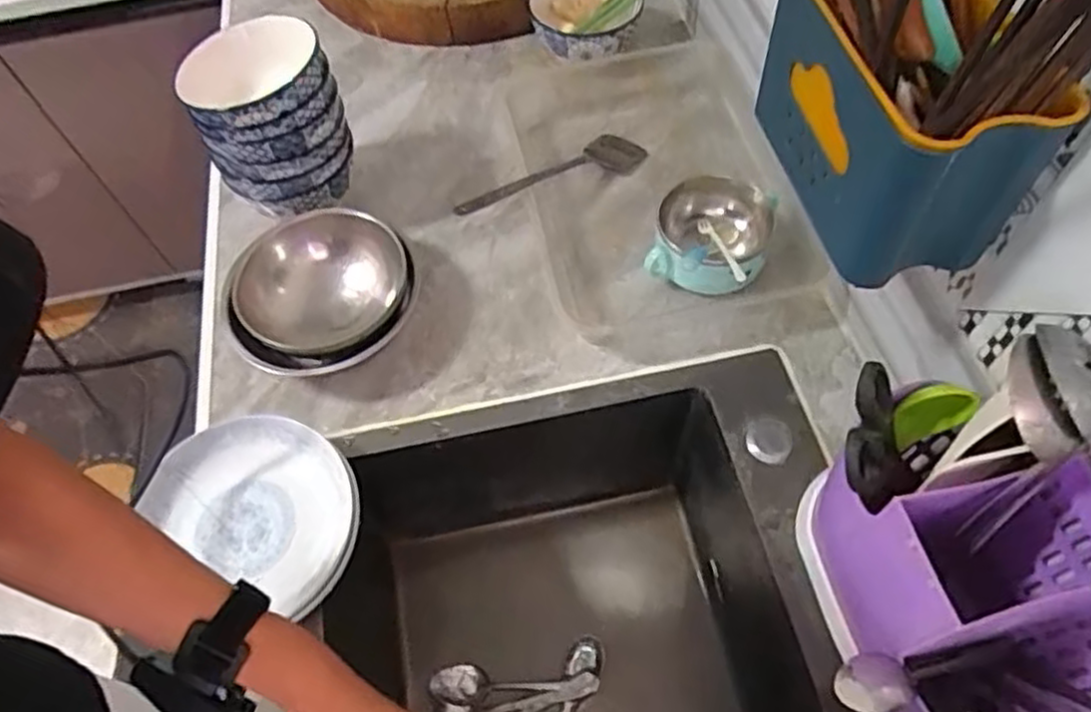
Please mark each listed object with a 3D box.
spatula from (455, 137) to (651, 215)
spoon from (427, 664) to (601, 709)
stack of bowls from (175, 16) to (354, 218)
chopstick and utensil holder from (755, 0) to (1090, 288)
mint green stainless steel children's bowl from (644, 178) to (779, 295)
[{"bbox_3d":[0.014,-0.186,0.755,0.061,0.027,0.260,38,46,23],"label":"spatula"},{"bbox_3d":[-0.032,0.327,0.723,0.164,0.015,0.036,-2,59,2],"label":"spoon"},{"bbox_3d":[-0.268,-0.229,0.719,0.131,0.142,0.116,-29,62,-13],"label":"stack of bowls"},{"bbox_3d":[0.221,-0.151,0.455,0.124,0.126,0.174,-3,59,2],"label":"chopstick and utensil holder"},{"bbox_3d":[0.164,-0.120,0.715,0.104,0.061,0.121,14,61,12],"label":"mint green stainless steel children's bowl"}]

